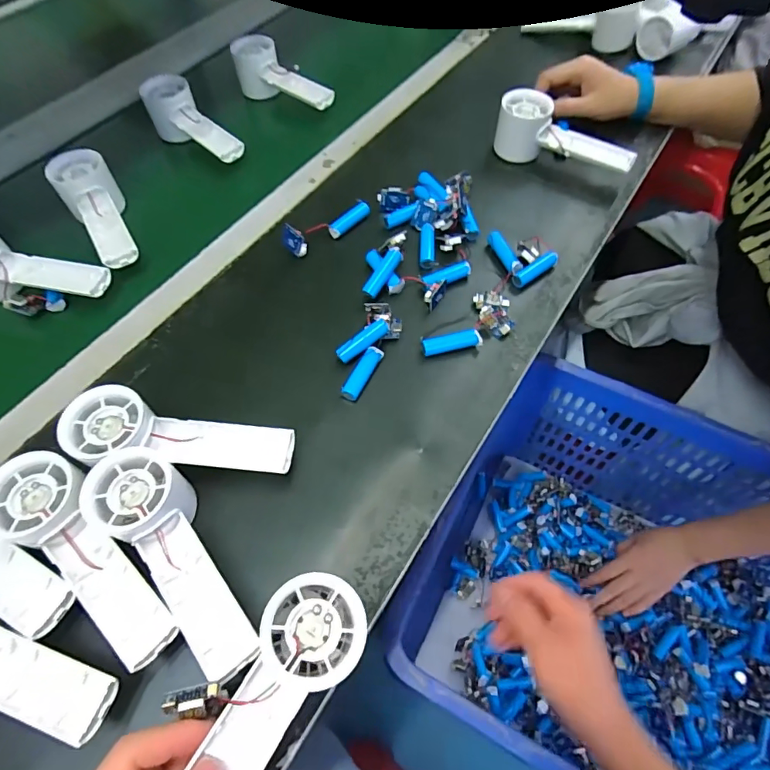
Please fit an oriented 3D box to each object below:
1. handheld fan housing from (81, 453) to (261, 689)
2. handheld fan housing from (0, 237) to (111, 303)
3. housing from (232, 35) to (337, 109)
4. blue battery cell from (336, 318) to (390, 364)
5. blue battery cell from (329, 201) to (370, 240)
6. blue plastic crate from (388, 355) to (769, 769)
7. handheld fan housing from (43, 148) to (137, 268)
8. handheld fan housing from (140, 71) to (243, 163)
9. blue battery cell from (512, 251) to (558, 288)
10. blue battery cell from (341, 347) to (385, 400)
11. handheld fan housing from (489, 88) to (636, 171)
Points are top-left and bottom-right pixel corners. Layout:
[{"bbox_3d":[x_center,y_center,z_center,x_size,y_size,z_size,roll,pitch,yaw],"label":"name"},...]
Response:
[{"bbox_3d":[-0.140,0.116,0.319,0.059,0.052,0.160,-32,79,-19],"label":"handheld fan housing"},{"bbox_3d":[-0.342,-0.108,0.446,0.153,0.053,0.059,14,61,8],"label":"handheld fan housing"},{"bbox_3d":[-0.134,-0.407,0.632,0.162,0.062,0.061,31,65,16],"label":"housing"},{"bbox_3d":[-0.019,-0.039,0.418,0.050,0.011,0.014,-37,62,2],"label":"blue battery cell"},{"bbox_3d":[-0.038,-0.177,0.509,0.015,0.018,0.053,37,66,19],"label":"blue battery cell"},{"bbox_3d":[0.361,0.287,0.594,0.588,0.297,0.411,29,64,15],"label":"blue plastic crate"},{"bbox_3d":[-0.299,-0.184,0.493,0.058,0.047,0.162,-28,64,-15],"label":"handheld fan housing"},{"bbox_3d":[-0.233,-0.317,0.577,0.055,0.052,0.154,-38,67,-20],"label":"handheld fan housing"},{"bbox_3d":[0.148,-0.114,0.467,0.052,0.015,0.012,-30,65,-17],"label":"blue battery cell"},{"bbox_3d":[-0.019,-0.010,0.408,0.014,0.015,0.049,27,63,14],"label":"blue battery cell"},{"bbox_3d":[0.201,-0.274,0.540,0.157,0.061,0.052,29,64,15],"label":"handheld fan housing"}]

